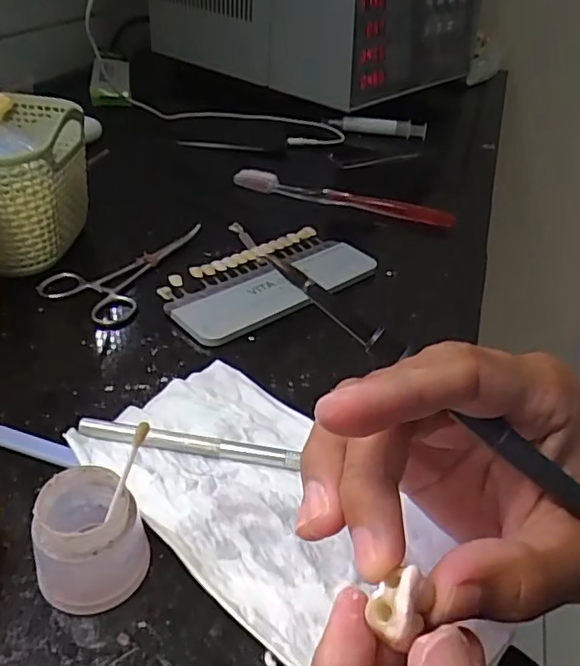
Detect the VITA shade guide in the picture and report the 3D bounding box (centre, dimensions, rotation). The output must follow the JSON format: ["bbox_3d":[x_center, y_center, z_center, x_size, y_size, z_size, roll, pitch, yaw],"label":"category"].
[{"bbox_3d":[-0.012,-0.036,0.387,0.146,0.010,0.067,-26,46,-34],"label":"VITA shade guide"}]

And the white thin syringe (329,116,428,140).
[{"bbox_3d":[0.108,-0.255,0.720,0.118,0.019,0.022,6,37,2],"label":"white thin syringe"}]

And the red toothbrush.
[{"bbox_3d":[0.043,-0.114,0.495,0.186,0.016,0.013,14,38,13],"label":"red toothbrush"}]

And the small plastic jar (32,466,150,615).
[{"bbox_3d":[-0.071,0.074,0.211,0.036,0.040,0.034,3,37,-2],"label":"small plastic jar"}]

